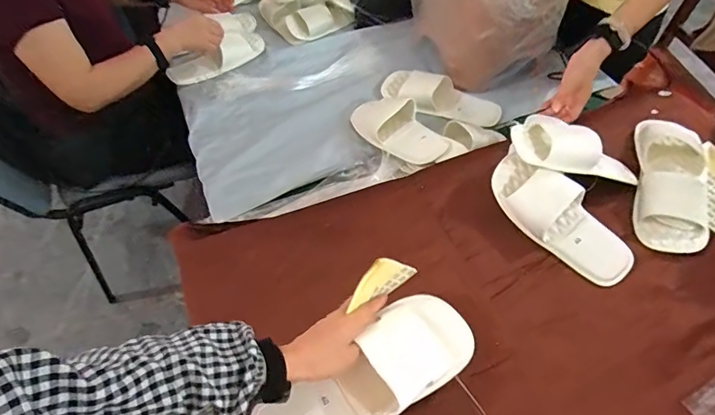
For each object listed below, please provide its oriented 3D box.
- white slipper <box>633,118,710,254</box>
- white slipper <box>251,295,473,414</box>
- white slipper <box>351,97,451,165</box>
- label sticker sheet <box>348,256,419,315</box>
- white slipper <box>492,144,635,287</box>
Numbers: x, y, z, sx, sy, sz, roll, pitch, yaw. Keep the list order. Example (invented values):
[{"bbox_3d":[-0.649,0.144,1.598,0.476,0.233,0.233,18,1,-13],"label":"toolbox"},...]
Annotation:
[{"bbox_3d":[0.514,-0.042,0.724,0.112,0.047,0.259,13,55,11],"label":"white slipper"},{"bbox_3d":[0.009,0.201,0.519,0.277,0.053,0.106,-32,59,-12],"label":"white slipper"},{"bbox_3d":[0.081,-0.161,0.921,0.114,0.055,0.247,-30,58,-19],"label":"white slipper"},{"bbox_3d":[0.033,0.094,0.552,0.062,0.082,0.013,-53,55,13],"label":"label sticker sheet"},{"bbox_3d":[0.310,0.012,0.670,0.093,0.061,0.236,-40,79,-24],"label":"white slipper"}]

